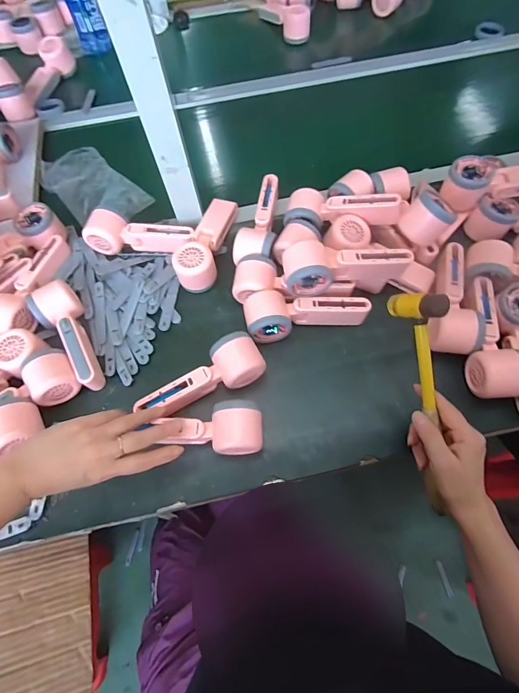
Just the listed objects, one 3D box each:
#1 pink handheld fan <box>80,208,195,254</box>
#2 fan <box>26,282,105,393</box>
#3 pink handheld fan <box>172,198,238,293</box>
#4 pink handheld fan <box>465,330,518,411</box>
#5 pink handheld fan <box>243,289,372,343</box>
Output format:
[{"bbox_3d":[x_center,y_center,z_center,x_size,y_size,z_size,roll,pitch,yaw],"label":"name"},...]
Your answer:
[{"bbox_3d":[-0.186,-0.177,0.556,0.166,0.047,0.048,1,65,3],"label":"pink handheld fan"},{"bbox_3d":[-0.254,-0.019,0.486,0.054,0.046,0.154,-35,68,-13],"label":"fan"},{"bbox_3d":[-0.081,-0.163,0.554,0.054,0.051,0.164,11,66,7],"label":"pink handheld fan"},{"bbox_3d":[0.319,0.034,0.443,0.093,0.050,0.106,-8,65,-1],"label":"pink handheld fan"},{"bbox_3d":[0.063,-0.050,0.502,0.165,0.049,0.059,-13,65,-4],"label":"pink handheld fan"}]

